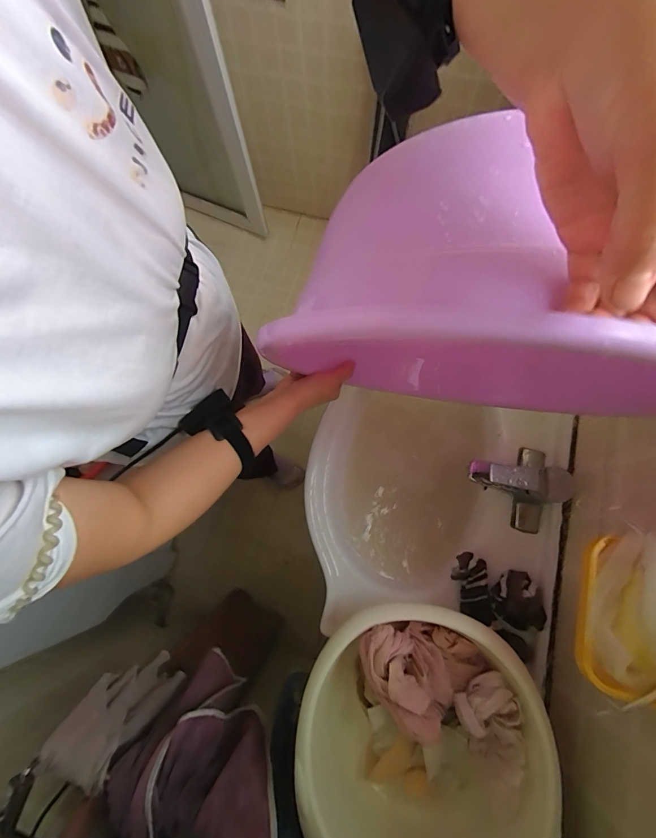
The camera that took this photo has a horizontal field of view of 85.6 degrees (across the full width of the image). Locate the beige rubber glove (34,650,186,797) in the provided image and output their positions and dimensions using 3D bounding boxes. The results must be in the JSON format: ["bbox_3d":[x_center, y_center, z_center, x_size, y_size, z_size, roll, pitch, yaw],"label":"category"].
[{"bbox_3d":[-0.311,0.434,0.536,0.105,0.225,0.050,23,77,8],"label":"beige rubber glove"}]

